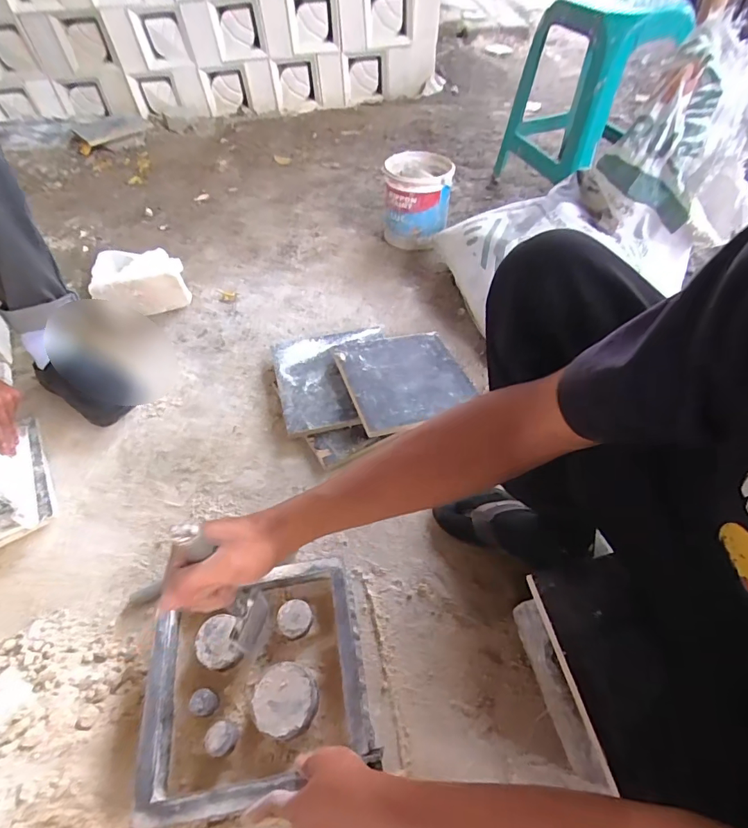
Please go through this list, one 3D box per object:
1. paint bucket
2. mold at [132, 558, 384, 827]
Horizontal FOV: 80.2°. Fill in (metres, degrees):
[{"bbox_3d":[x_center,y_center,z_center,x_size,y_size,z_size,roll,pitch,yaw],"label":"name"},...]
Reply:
[{"bbox_3d":[0.115,-0.572,1.203,0.176,0.178,0.179,5,54,3],"label":"paint bucket"},{"bbox_3d":[-0.139,0.313,0.530,0.243,0.040,0.224,-12,55,-8],"label":"mold"}]

